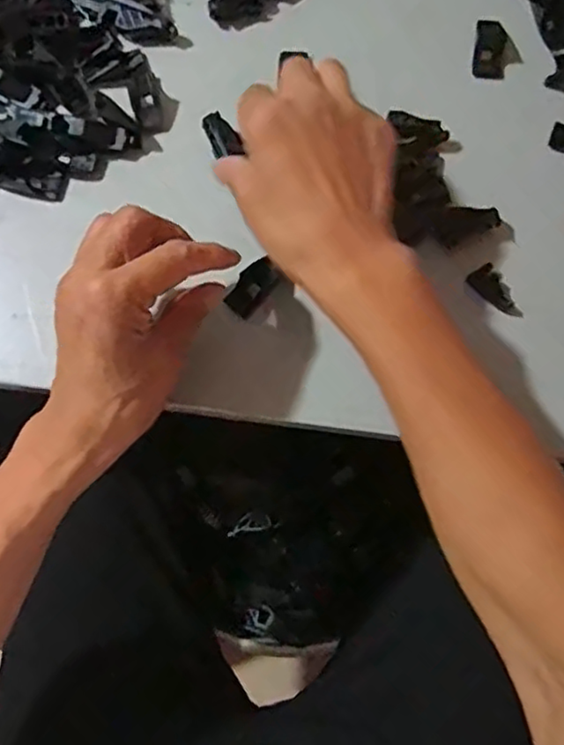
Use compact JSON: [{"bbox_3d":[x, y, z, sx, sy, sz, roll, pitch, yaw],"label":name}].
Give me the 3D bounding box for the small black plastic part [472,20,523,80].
[{"bbox_3d":[0.140,-0.209,0.424,0.029,0.004,0.043,6,75,3],"label":"small black plastic part"}]

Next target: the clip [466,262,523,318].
[{"bbox_3d":[0.125,-0.046,0.378,0.018,0.008,0.035,-38,77,-8],"label":"clip"}]

